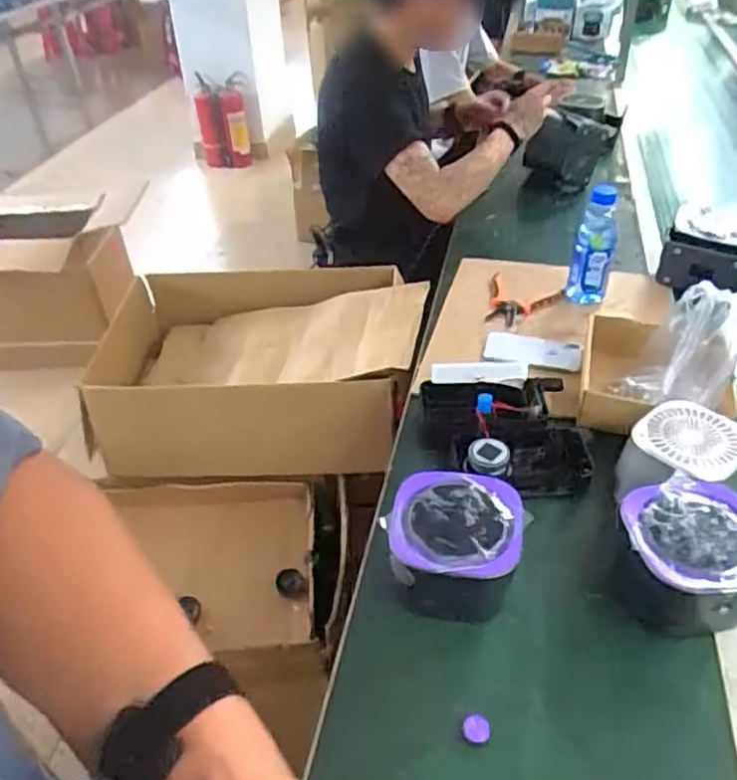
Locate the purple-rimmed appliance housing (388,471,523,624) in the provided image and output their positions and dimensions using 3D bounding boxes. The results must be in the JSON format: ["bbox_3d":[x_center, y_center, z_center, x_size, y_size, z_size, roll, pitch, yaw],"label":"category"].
[{"bbox_3d":[0.098,0.189,0.780,0.143,0.112,0.158,4,40,10],"label":"purple-rimmed appliance housing"}]

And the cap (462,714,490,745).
[{"bbox_3d":[0.106,0.335,0.670,0.026,0.011,0.023,-1,39,3],"label":"cap"}]

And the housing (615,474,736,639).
[{"bbox_3d":[0.352,0.193,0.760,0.137,0.118,0.141,-2,39,2],"label":"housing"}]

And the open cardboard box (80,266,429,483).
[{"bbox_3d":[-0.221,-0.054,1.389,0.645,0.190,0.446,1,39,5],"label":"open cardboard box"}]

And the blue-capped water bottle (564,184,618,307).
[{"bbox_3d":[0.396,-0.253,1.194,0.070,0.192,0.057,12,42,18],"label":"blue-capped water bottle"}]

